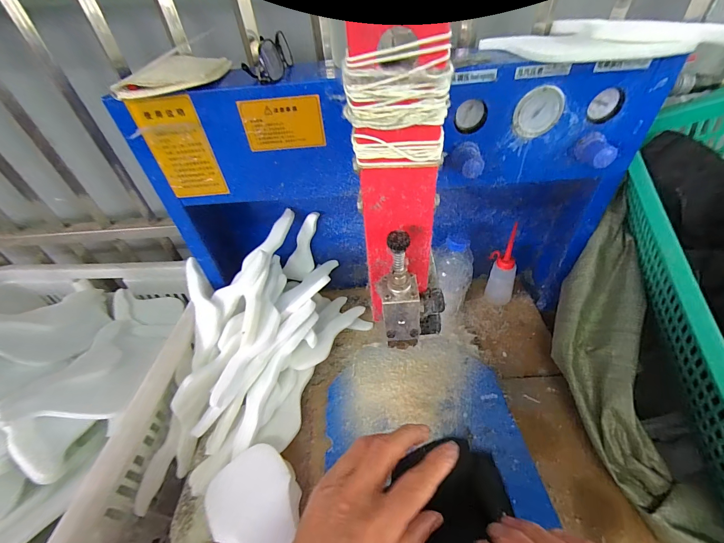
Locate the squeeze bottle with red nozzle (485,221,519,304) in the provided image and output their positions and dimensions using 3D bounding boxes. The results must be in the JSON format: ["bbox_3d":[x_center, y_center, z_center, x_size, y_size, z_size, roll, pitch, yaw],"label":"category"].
[{"bbox_3d":[0.285,-0.005,0.611,0.053,0.173,0.051,-2,45,4],"label":"squeeze bottle with red nozzle"}]

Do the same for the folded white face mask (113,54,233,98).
[{"bbox_3d":[-0.230,-0.252,0.391,0.103,0.019,0.144,-5,45,0],"label":"folded white face mask"}]

